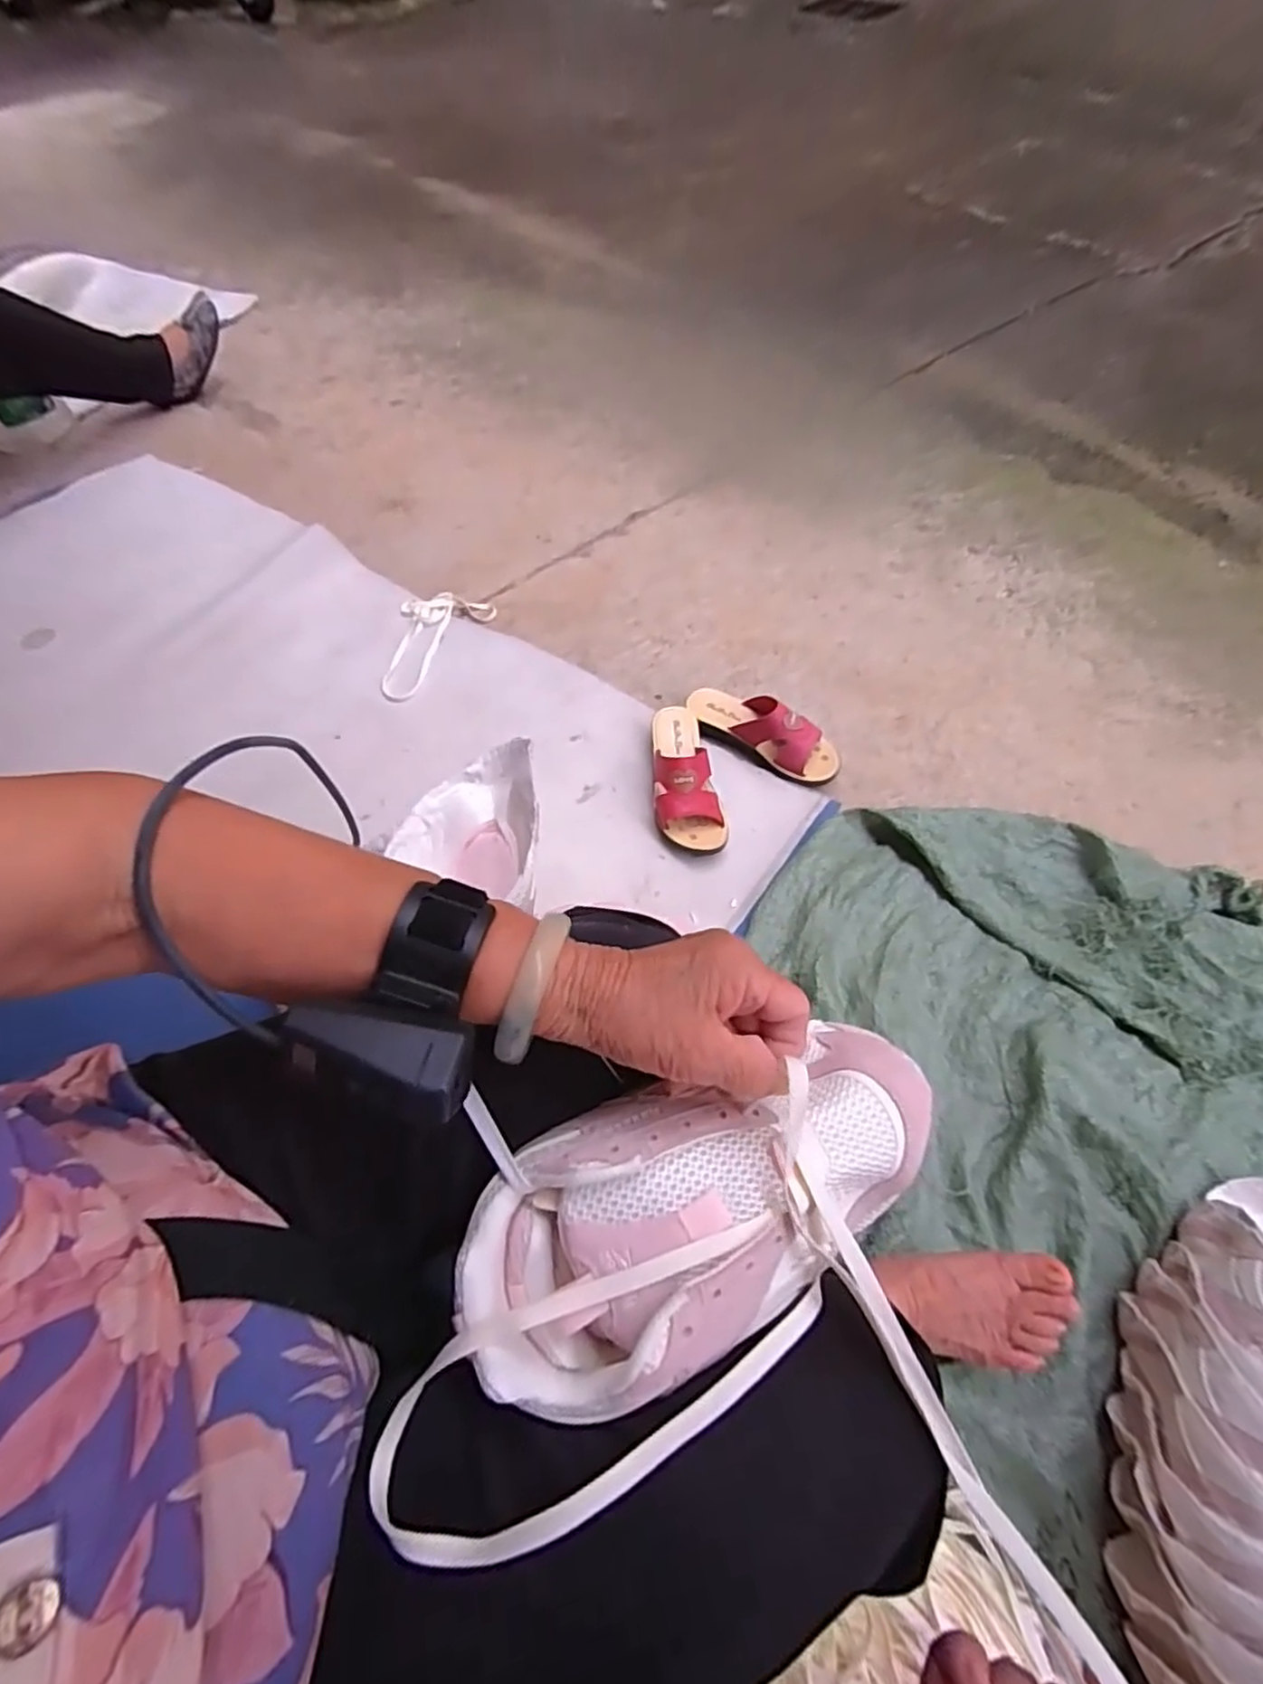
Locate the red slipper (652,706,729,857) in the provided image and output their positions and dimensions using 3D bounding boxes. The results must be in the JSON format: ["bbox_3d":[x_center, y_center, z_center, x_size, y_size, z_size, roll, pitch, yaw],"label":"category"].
[{"bbox_3d":[0.075,-0.095,0.919,0.092,0.079,0.225,-2,60,2],"label":"red slipper"}]

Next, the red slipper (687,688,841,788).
[{"bbox_3d":[0.185,-0.161,0.961,0.227,0.084,0.081,29,66,18],"label":"red slipper"}]

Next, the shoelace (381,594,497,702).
[{"bbox_3d":[-0.345,-0.333,1.120,0.140,0.014,0.243,25,62,15],"label":"shoelace"}]

